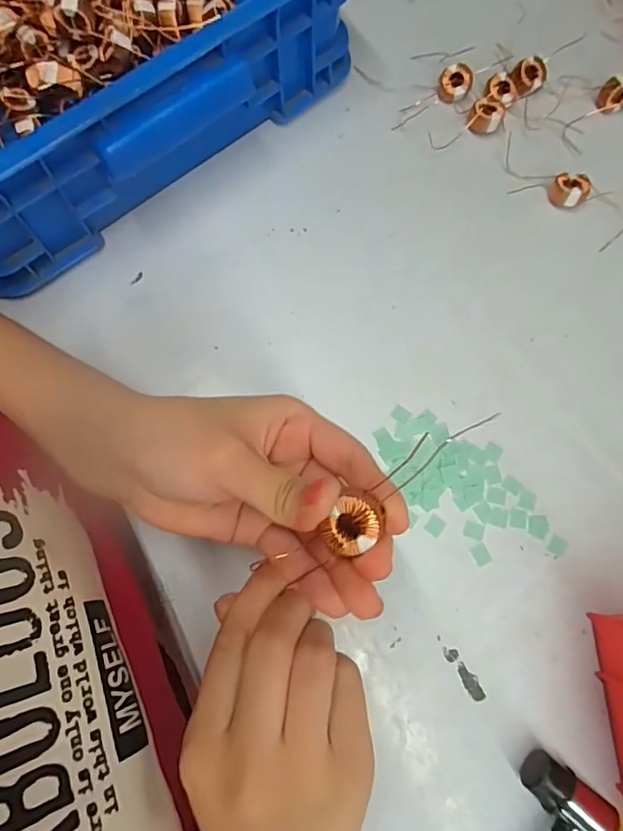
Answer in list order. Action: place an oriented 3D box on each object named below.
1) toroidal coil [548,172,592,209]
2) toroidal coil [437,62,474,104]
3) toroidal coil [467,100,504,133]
[{"bbox_3d":[0.187,-0.163,0.368,0.026,0.013,0.021,15,77,4],"label":"toroidal coil"},{"bbox_3d":[0.110,-0.254,0.388,0.025,0.015,0.023,0,76,0],"label":"toroidal coil"},{"bbox_3d":[0.131,-0.224,0.381,0.024,0.011,0.024,0,76,0],"label":"toroidal coil"}]

